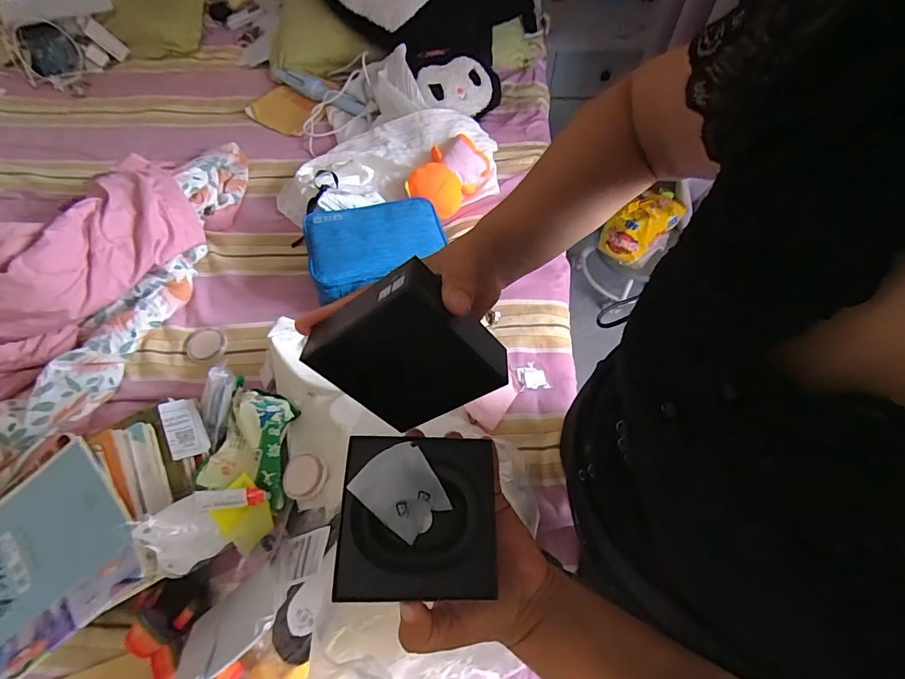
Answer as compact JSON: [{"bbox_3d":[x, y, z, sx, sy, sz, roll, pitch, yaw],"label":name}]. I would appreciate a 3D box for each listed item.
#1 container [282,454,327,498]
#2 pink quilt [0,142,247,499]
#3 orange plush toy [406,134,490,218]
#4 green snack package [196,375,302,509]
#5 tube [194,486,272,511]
[{"bbox_3d":[-0.231,0.215,0.691,0.060,0.026,0.065,-1,63,1],"label":"container"},{"bbox_3d":[-0.775,-0.123,0.854,0.415,0.190,0.925,17,64,10],"label":"pink quilt"},{"bbox_3d":[-0.011,-0.367,0.993,0.120,0.093,0.189,27,66,14],"label":"orange plush toy"},{"bbox_3d":[-0.322,0.170,0.719,0.124,0.047,0.187,15,74,-13],"label":"green snack package"},{"bbox_3d":[-0.333,0.242,0.669,0.106,0.014,0.030,11,54,-40],"label":"tube"}]

